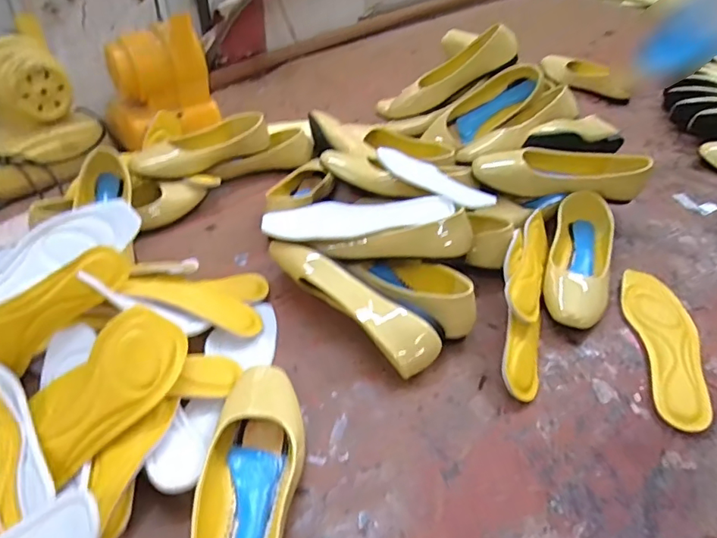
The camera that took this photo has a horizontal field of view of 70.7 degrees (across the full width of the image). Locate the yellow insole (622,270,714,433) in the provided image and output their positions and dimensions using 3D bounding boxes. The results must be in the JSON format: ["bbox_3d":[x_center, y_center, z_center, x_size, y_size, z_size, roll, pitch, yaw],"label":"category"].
[{"bbox_3d":[0.370,0.086,0.600,0.074,0.015,0.236,6,41,7],"label":"yellow insole"}]

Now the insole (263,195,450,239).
[{"bbox_3d":[-0.003,-0.070,0.653,0.233,0.026,0.083,-5,41,-8],"label":"insole"}]

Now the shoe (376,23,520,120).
[{"bbox_3d":[0.153,-0.345,0.914,0.276,0.071,0.091,-24,33,26],"label":"shoe"}]

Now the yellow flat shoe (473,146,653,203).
[{"bbox_3d":[0.291,-0.145,0.755,0.236,0.058,0.091,0,41,-2],"label":"yellow flat shoe"}]

